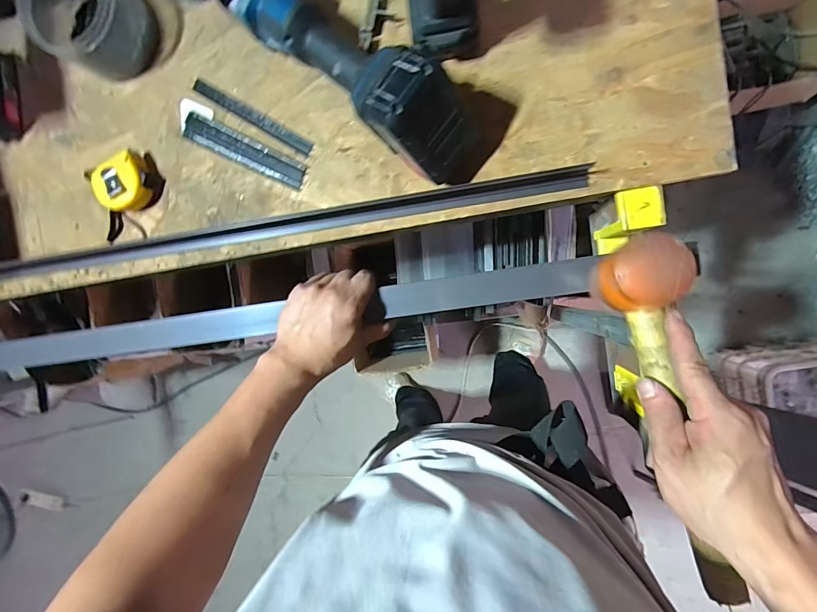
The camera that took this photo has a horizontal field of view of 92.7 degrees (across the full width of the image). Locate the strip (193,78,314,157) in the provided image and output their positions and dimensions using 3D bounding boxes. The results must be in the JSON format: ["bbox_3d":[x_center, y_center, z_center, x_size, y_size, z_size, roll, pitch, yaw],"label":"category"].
[{"bbox_3d":[-0.192,-0.233,0.480,0.173,0.004,0.016,32,96,6],"label":"strip"}]

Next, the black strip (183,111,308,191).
[{"bbox_3d":[-0.204,-0.193,0.482,0.169,0.004,0.033,26,96,6],"label":"black strip"}]

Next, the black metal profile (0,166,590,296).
[{"bbox_3d":[-0.467,-0.050,0.534,1.355,0.030,0.039,-8,91,8],"label":"black metal profile"}]

